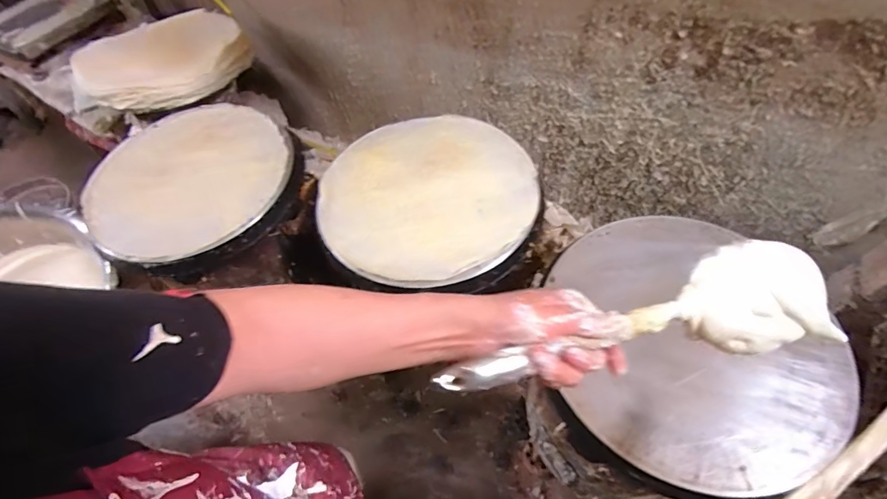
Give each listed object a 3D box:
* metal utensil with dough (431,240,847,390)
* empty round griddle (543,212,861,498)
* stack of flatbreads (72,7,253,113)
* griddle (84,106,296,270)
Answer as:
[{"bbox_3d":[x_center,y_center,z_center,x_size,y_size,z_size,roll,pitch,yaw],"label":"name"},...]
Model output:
[{"bbox_3d":[0.162,0.072,0.366,0.340,0.065,0.092,-13,56,-13],"label":"metal utensil with dough"},{"bbox_3d":[0.335,0.112,0.584,0.342,0.028,0.379,-2,57,4],"label":"empty round griddle"},{"bbox_3d":[-0.648,-0.451,1.013,0.360,0.061,0.304,-34,60,-16],"label":"stack of flatbreads"},{"bbox_3d":[-0.481,-0.136,0.842,0.367,0.046,0.385,-2,57,4],"label":"griddle"}]

